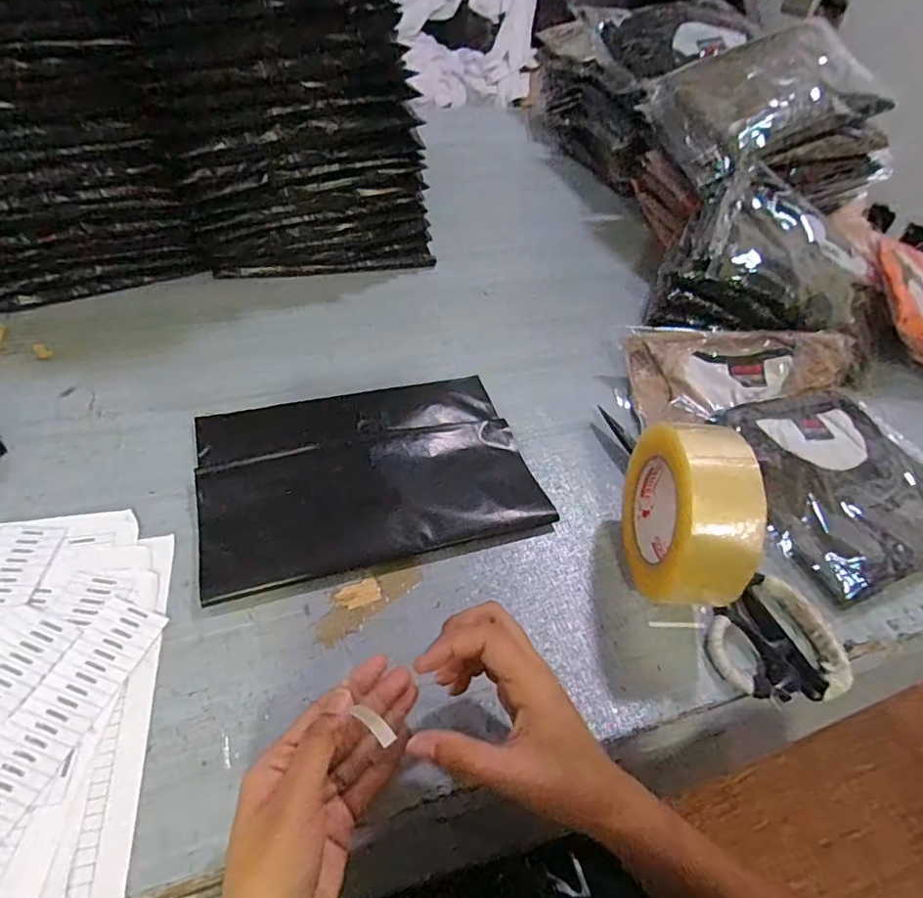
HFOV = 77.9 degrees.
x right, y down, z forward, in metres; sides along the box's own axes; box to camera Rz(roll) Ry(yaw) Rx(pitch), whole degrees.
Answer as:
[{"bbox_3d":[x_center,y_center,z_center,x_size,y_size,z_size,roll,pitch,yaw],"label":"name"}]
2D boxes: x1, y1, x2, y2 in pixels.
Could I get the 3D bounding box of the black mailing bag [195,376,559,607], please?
[{"bbox_3d":[-0.081,0.012,0.495,0.270,0.019,0.188,-11,49,-17],"label":"black mailing bag"}]

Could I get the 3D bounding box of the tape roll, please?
[{"bbox_3d":[0.160,0.046,0.406,0.046,0.130,0.127,3,46,-4],"label":"tape roll"}]

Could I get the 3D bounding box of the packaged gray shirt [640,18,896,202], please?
[{"bbox_3d":[0.396,-0.463,0.750,0.279,0.058,0.203,-26,65,1],"label":"packaged gray shirt"}]

